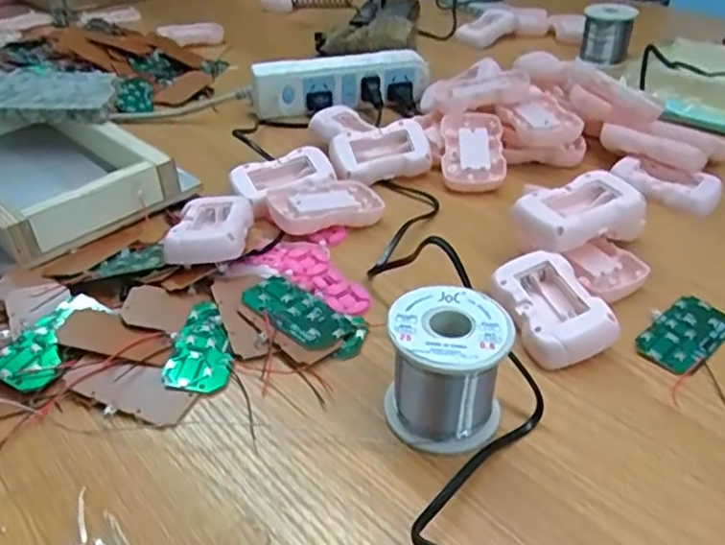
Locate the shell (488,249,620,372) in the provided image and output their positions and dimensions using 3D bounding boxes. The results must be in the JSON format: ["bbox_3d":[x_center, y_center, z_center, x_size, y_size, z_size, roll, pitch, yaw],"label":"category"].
[{"bbox_3d":[0.118,0.022,0.407,0.051,0.022,0.083,-24,39,2],"label":"shell"}]

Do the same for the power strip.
[{"bbox_3d":[-0.023,-0.204,0.699,0.187,0.059,0.024,-9,38,-12],"label":"power strip"}]

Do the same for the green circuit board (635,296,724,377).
[{"bbox_3d":[0.205,0.038,0.404,0.076,0.004,0.037,-28,46,-33],"label":"green circuit board"}]

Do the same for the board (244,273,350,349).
[{"bbox_3d":[-0.043,0.025,0.415,0.074,0.007,0.039,29,45,32],"label":"board"}]

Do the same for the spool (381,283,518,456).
[{"bbox_3d":[0.044,0.050,0.338,0.060,0.062,0.059,6,37,8],"label":"spool"}]

